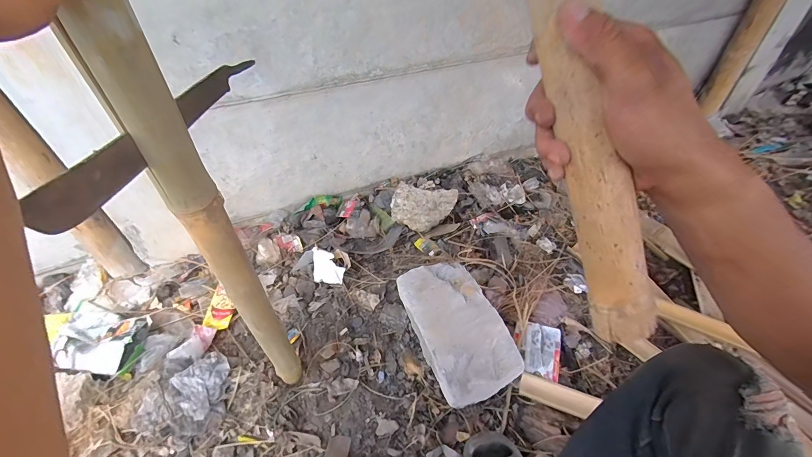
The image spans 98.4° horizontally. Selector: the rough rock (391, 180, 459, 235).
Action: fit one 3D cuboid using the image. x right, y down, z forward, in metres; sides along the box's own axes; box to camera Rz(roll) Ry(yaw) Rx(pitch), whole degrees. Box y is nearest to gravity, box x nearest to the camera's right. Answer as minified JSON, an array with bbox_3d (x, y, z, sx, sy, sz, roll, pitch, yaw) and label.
[{"bbox_3d":[0.065,-0.075,1.223,0.220,0.098,0.160,4,45,8],"label":"rough rock"}]

